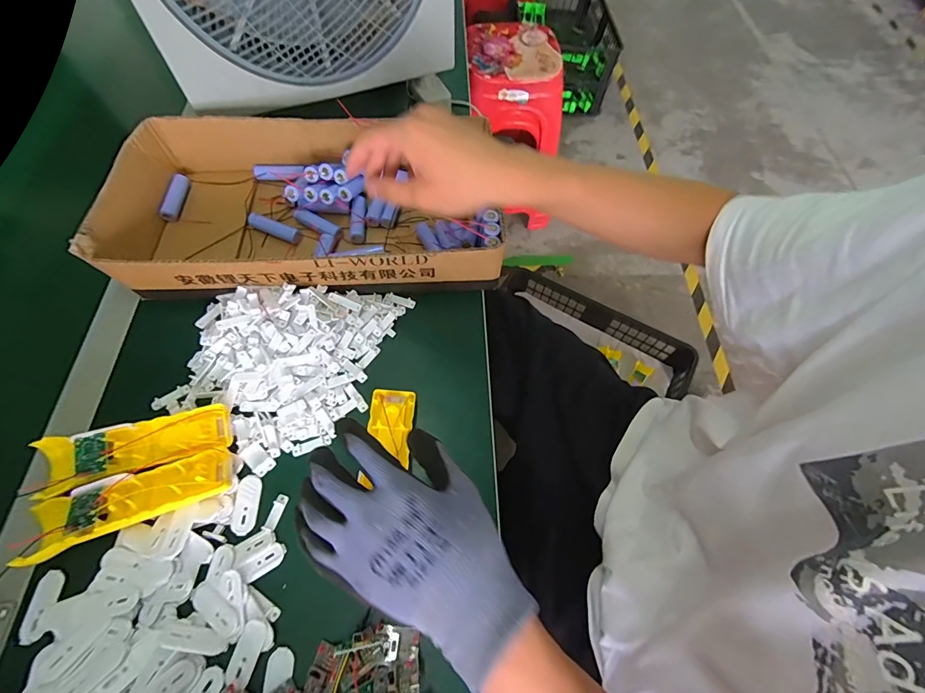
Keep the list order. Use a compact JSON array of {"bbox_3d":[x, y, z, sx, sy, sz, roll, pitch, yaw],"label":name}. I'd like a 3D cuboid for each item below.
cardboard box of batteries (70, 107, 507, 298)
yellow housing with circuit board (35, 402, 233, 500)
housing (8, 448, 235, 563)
[{"bbox_3d":[-0.172,-0.165,0.473,0.412,0.085,0.220,-1,63,-1],"label":"cardboard box of batteries"},{"bbox_3d":[-0.296,0.089,0.363,0.147,0.024,0.046,-16,64,-8],"label":"yellow housing with circuit board"},{"bbox_3d":[-0.282,0.130,0.341,0.147,0.026,0.050,-18,65,-10],"label":"housing"}]

